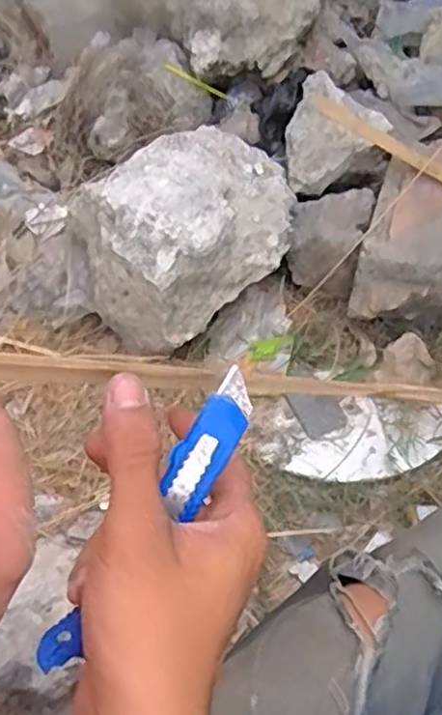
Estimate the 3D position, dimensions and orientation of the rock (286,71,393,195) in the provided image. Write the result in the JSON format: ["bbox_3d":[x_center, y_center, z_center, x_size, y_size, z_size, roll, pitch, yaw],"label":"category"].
[{"bbox_3d":[0.185,-0.358,1.094,0.155,0.086,0.199,4,54,5],"label":"rock"}]

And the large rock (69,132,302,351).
[{"bbox_3d":[-0.038,-0.213,0.972,0.354,0.132,0.261,-33,59,-21],"label":"large rock"}]

